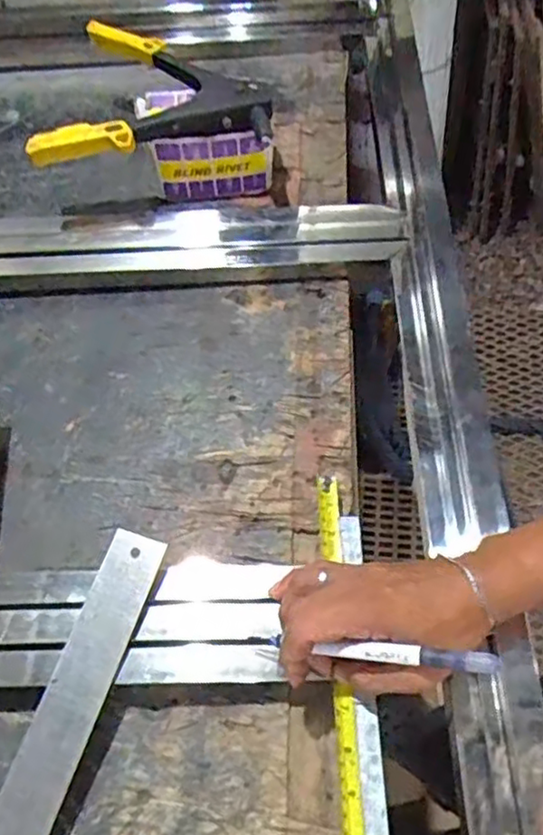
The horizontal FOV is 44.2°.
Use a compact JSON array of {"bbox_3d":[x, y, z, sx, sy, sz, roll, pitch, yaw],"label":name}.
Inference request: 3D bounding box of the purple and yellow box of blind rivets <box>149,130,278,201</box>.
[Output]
[{"bbox_3d":[-0.062,-0.271,0.728,0.126,0.076,0.018,-3,60,2],"label":"purple and yellow box of blind rivets"}]

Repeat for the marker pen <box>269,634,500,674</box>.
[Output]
[{"bbox_3d":[0.065,0.148,0.421,0.148,0.007,0.011,-4,58,28],"label":"marker pen"}]

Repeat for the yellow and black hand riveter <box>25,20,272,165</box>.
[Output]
[{"bbox_3d":[-0.132,-0.360,0.720,0.241,0.032,0.199,-8,60,-1],"label":"yellow and black hand riveter"}]

